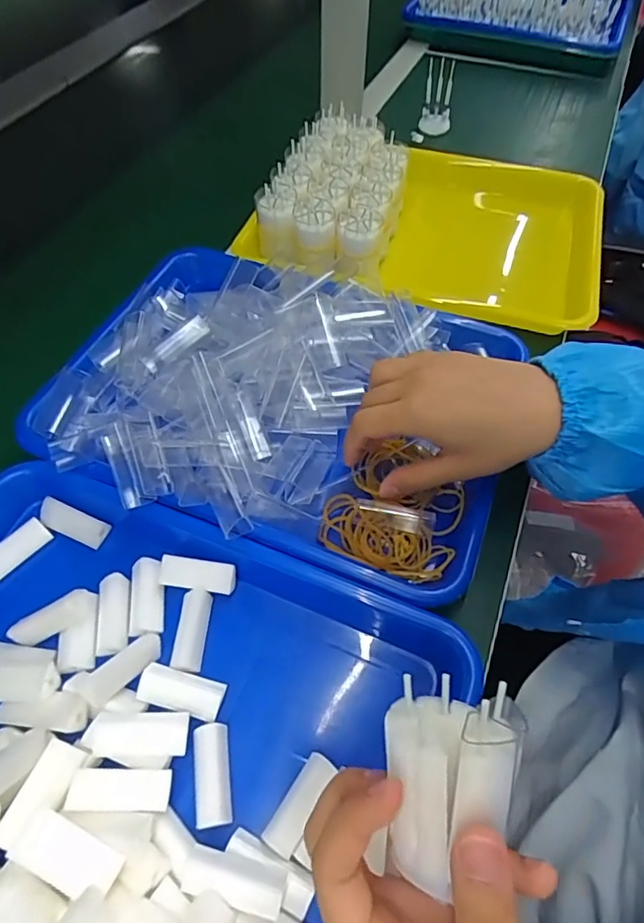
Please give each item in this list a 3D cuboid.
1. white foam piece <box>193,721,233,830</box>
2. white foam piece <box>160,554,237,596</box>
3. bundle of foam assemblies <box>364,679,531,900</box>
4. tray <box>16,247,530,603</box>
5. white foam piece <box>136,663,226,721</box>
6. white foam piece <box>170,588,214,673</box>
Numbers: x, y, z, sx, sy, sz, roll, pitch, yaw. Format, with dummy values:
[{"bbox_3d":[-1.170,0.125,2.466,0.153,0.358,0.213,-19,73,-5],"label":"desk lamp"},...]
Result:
[{"bbox_3d":[-0.057,0.161,0.275,0.018,0.010,0.046,-8,57,-5],"label":"white foam piece"},{"bbox_3d":[-0.077,0.070,0.331,0.047,0.007,0.018,9,57,6],"label":"white foam piece"},{"bbox_3d":[0.043,0.113,0.192,0.044,0.032,0.065,19,58,12],"label":"bundle of foam assemblies"},{"bbox_3d":[-0.031,-0.065,0.397,0.327,0.056,0.255,15,58,10],"label":"tray"},{"bbox_3d":[-0.078,0.128,0.295,0.046,0.016,0.021,13,57,8],"label":"white foam piece"},{"bbox_3d":[-0.078,0.102,0.320,0.018,0.010,0.046,4,56,2],"label":"white foam piece"}]

